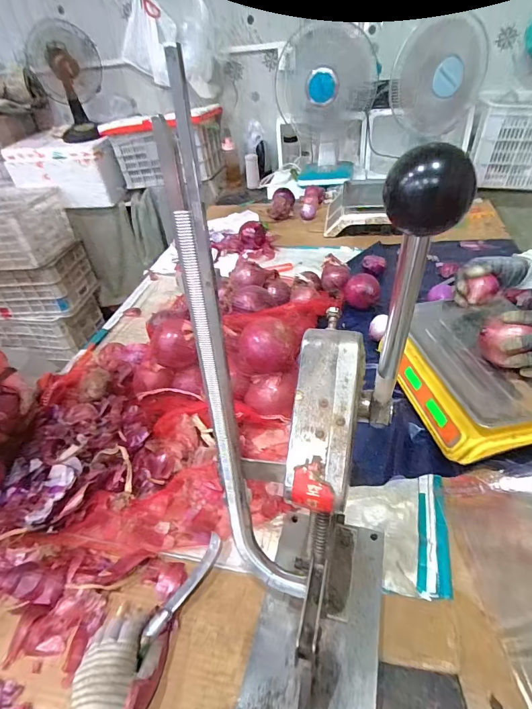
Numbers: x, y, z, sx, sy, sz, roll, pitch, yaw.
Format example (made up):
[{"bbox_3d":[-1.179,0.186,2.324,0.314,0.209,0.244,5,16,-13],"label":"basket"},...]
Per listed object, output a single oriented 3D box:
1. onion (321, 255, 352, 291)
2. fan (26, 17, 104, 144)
[{"bbox_3d":[0.188,-0.213,1.019,0.073,0.072,0.088,4,41,13],"label":"onion"},{"bbox_3d":[-0.739,-1.023,1.455,0.248,0.359,0.242,-18,41,-13],"label":"fan"}]

